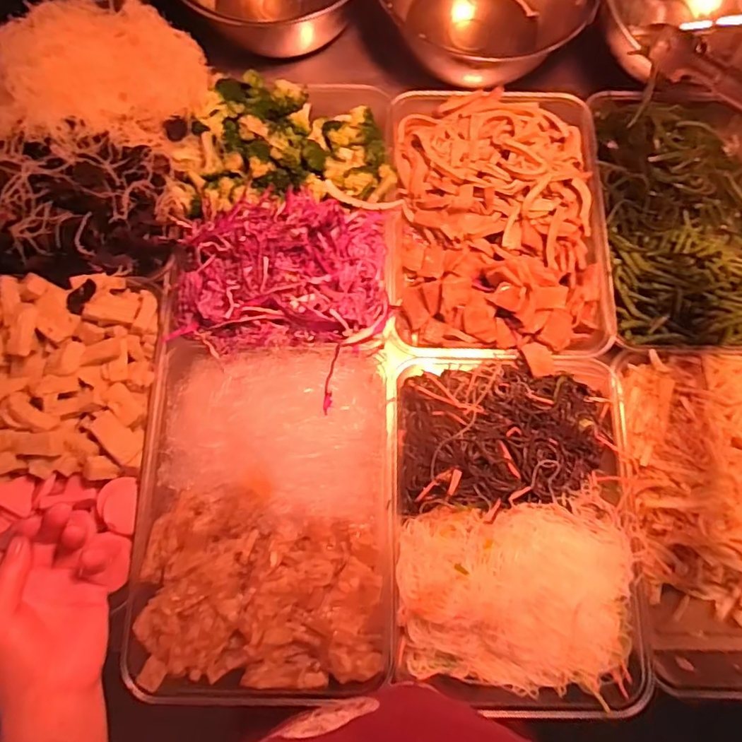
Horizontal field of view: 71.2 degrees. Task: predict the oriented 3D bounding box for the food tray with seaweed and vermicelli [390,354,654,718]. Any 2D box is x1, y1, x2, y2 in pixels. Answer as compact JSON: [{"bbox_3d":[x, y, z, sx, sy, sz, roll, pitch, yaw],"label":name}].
[{"bbox_3d":[0.150,0.159,0.550,0.255,0.073,0.358,1,76,-1],"label":"food tray with seaweed and vermicelli"}]

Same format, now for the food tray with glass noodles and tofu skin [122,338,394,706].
[{"bbox_3d":[-0.107,0.146,0.547,0.258,0.055,0.353,0,76,-1],"label":"food tray with glass noodles and tofu skin"}]

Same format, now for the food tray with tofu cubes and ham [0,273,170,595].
[{"bbox_3d":[-0.348,0.054,0.515,0.240,0.066,0.321,-4,73,0],"label":"food tray with tofu cubes and ham"}]

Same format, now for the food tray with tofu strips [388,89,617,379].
[{"bbox_3d":[0.155,-0.182,0.642,0.249,0.067,0.356,1,76,-1],"label":"food tray with tofu strips"}]

